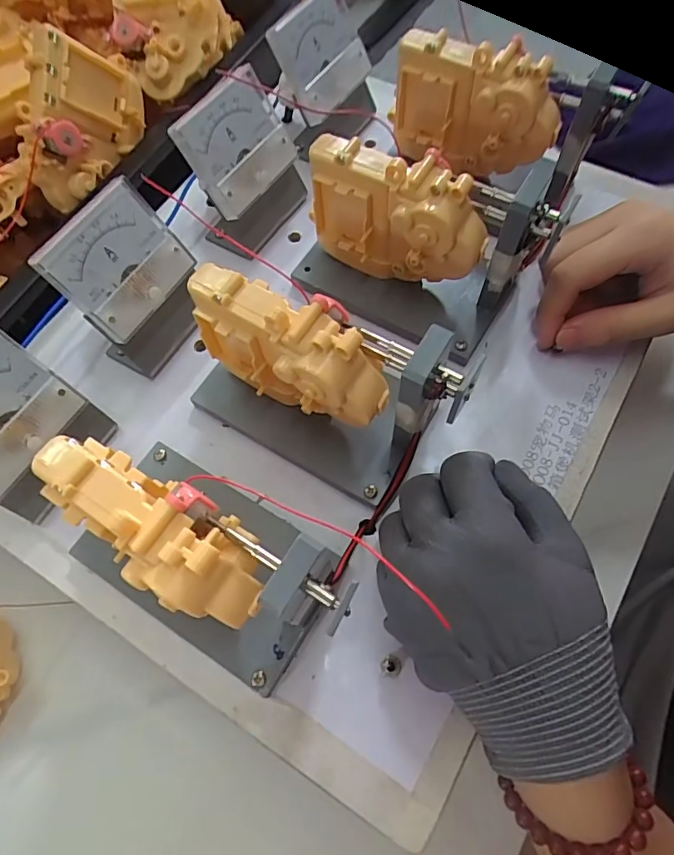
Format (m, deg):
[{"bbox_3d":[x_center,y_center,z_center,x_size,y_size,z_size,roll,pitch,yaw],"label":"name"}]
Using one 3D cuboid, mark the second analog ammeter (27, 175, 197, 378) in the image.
[{"bbox_3d":[-0.106,-0.076,0.274,0.048,0.070,0.066,32,72,15],"label":"second analog ammeter"}]

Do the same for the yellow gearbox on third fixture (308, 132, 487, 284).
[{"bbox_3d":[0.032,-0.110,0.270,0.094,0.071,0.030,31,72,14],"label":"yellow gearbox on third fixture"}]

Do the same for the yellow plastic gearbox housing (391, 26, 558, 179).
[{"bbox_3d":[0.080,-0.186,0.301,0.096,0.066,0.029,26,71,13],"label":"yellow plastic gearbox housing"}]

